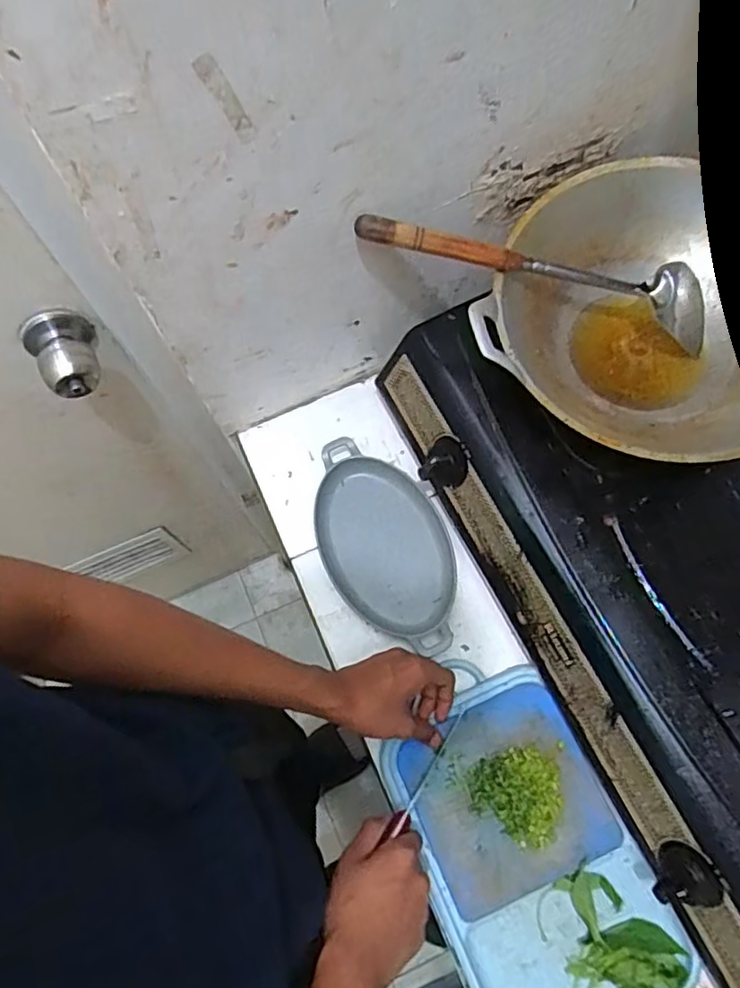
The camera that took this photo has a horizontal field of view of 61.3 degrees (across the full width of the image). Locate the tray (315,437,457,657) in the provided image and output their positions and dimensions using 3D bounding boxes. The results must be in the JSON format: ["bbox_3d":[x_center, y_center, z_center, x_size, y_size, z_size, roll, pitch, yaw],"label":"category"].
[{"bbox_3d":[0.018,0.054,0.694,0.133,0.029,0.248,-25,72,-6],"label":"tray"}]

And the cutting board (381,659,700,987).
[{"bbox_3d":[0.146,0.336,0.584,0.189,0.036,0.304,-24,72,-6],"label":"cutting board"}]

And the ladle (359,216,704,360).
[{"bbox_3d":[0.157,-0.196,0.555,0.341,0.046,0.051,11,71,-10],"label":"ladle"}]

